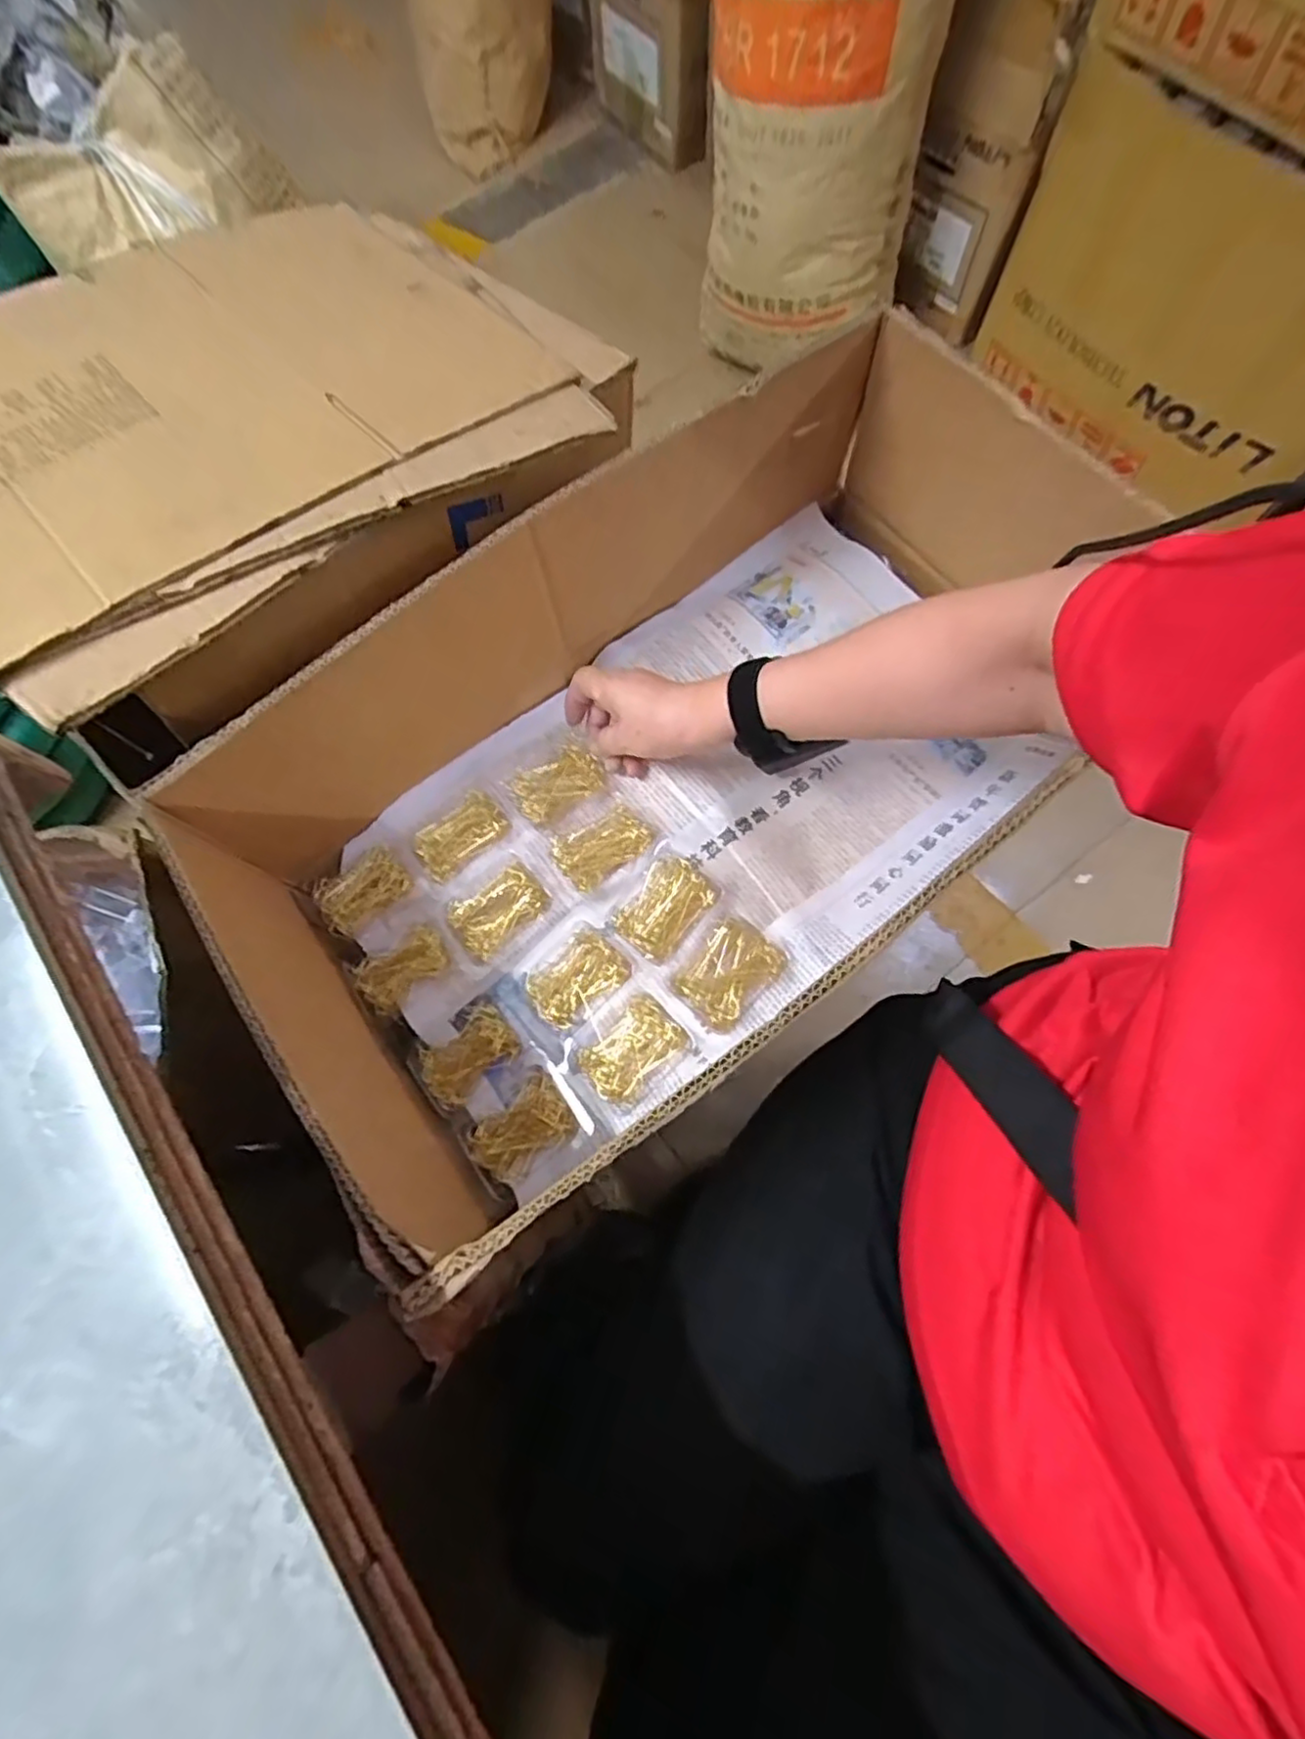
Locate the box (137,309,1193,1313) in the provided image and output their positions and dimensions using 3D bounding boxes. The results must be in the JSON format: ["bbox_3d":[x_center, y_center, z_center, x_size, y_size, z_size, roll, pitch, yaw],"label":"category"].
[{"bbox_3d":[0.018,-0.081,0.476,0.578,0.219,0.335,-36,74,-8],"label":"box"}]

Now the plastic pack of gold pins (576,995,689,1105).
[{"bbox_3d":[-0.015,0.126,0.478,0.071,0.011,0.046,-40,74,-10],"label":"plastic pack of gold pins"}]

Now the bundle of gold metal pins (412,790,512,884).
[{"bbox_3d":[-0.150,-0.027,0.533,0.074,0.008,0.043,-42,90,-9],"label":"bundle of gold metal pins"}]

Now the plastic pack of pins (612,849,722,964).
[{"bbox_3d":[0.011,0.027,0.497,0.054,0.020,0.076,31,76,12],"label":"plastic pack of pins"}]

